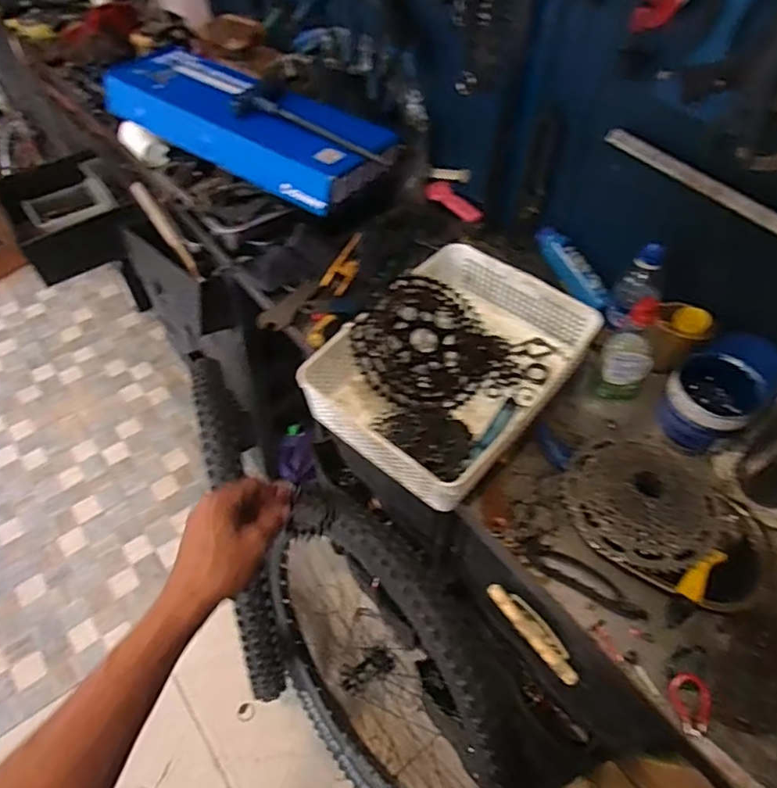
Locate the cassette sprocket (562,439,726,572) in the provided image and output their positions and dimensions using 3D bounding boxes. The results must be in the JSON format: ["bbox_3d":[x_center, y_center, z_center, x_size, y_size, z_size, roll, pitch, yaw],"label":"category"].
[{"bbox_3d":[0.302,0.119,0.675,0.177,0.037,0.182,30,60,18],"label":"cassette sprocket"}]

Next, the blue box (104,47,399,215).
[{"bbox_3d":[-0.242,-0.461,0.969,0.526,0.071,0.199,29,57,20],"label":"blue box"}]

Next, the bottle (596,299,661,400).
[{"bbox_3d":[0.329,-0.067,0.772,0.066,0.164,0.082,24,56,17],"label":"bottle"}]

